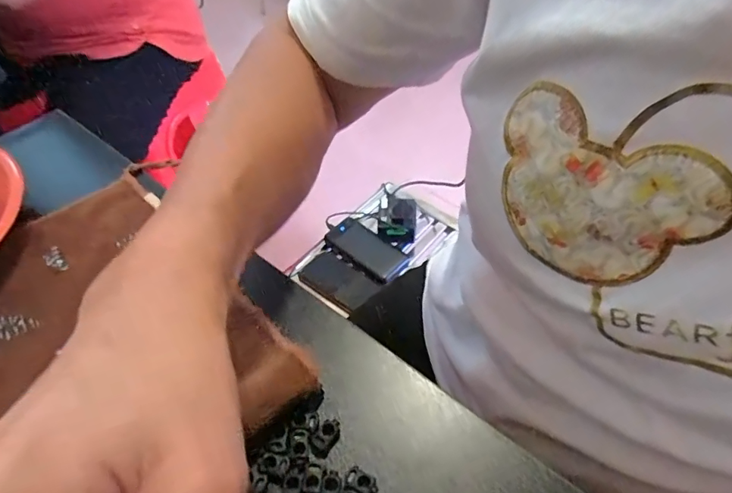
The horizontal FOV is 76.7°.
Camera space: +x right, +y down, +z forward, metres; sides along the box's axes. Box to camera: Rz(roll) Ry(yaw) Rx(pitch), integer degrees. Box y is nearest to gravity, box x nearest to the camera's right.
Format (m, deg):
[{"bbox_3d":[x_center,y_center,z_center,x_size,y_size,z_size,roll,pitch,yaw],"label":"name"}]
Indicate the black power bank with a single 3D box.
[{"bbox_3d":[0.001,-0.001,0.868,0.153,0.014,0.078,33,58,26],"label":"black power bank"}]

